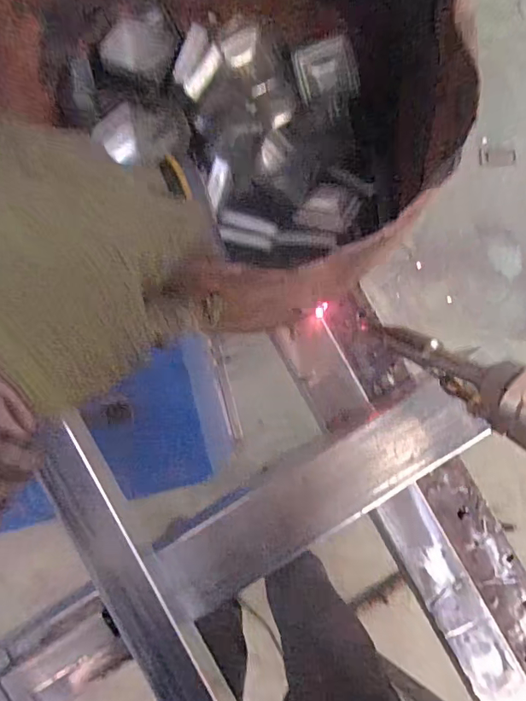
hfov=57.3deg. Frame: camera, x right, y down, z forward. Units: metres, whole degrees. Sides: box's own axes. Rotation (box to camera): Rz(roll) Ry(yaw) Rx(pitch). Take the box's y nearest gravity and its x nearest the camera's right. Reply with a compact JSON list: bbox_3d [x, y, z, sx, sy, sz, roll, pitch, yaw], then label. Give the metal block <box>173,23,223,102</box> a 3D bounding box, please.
[{"bbox_3d":[-0.047,-0.199,0.335,0.026,0.013,0.042,29,86,-28],"label":"metal block"}]

